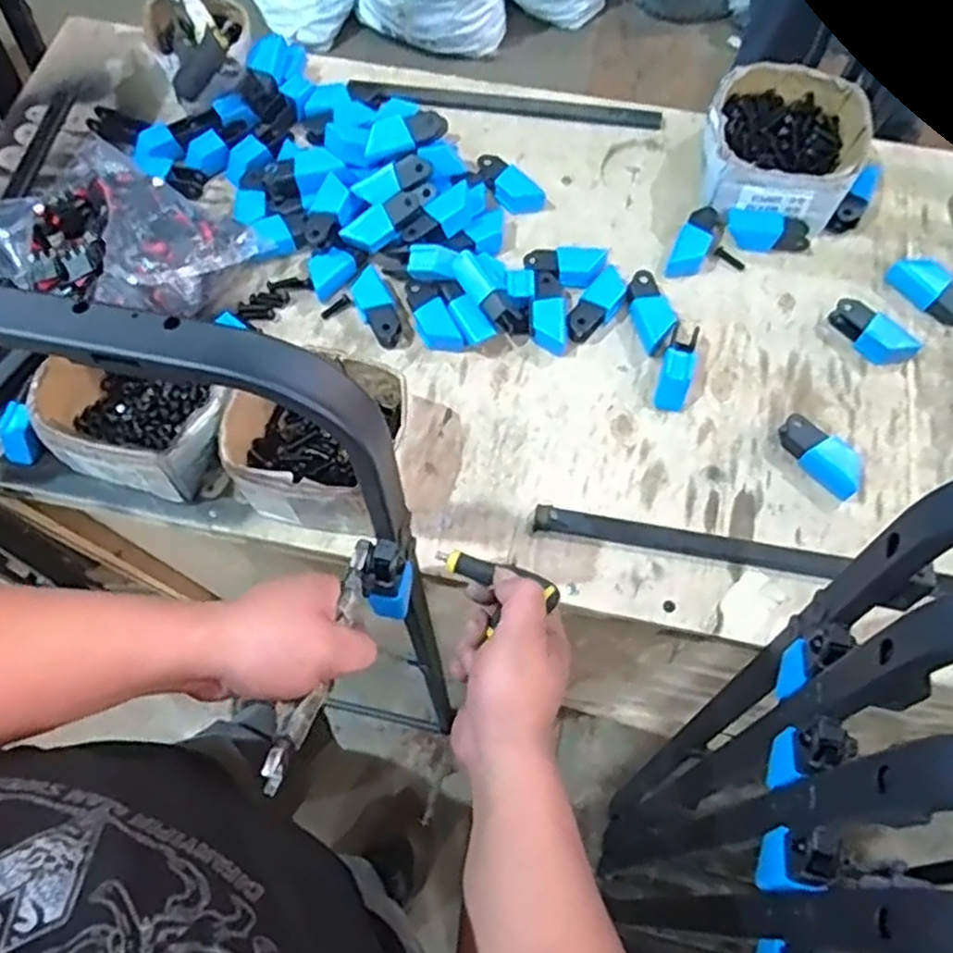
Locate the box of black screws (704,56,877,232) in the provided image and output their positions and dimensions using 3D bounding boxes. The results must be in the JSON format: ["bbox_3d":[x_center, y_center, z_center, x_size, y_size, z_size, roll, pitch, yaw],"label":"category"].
[{"bbox_3d":[0.331,-0.358,0.799,0.163,0.080,0.175,16,68,8],"label":"box of black screws"}]

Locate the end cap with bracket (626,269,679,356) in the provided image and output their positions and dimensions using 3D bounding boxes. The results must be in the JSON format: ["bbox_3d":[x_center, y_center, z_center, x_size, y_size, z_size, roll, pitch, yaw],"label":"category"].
[{"bbox_3d":[0.176,-0.166,0.744,0.037,0.028,0.081,-21,68,-8],"label":"end cap with bracket"}]

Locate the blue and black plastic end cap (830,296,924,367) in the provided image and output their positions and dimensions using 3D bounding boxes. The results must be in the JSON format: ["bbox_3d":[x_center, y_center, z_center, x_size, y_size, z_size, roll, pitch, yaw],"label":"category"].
[{"bbox_3d":[0.396,-0.143,0.730,0.087,0.025,0.034,39,73,16],"label":"blue and black plastic end cap"}]

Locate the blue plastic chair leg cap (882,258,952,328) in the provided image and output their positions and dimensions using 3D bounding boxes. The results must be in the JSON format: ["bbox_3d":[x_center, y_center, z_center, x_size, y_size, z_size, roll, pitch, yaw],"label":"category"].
[{"bbox_3d":[0.470,-0.194,0.751,0.043,0.026,0.087,-32,70,-12],"label":"blue plastic chair leg cap"}]

